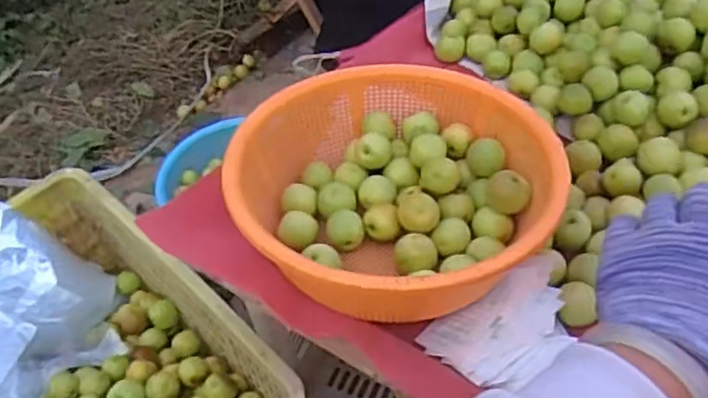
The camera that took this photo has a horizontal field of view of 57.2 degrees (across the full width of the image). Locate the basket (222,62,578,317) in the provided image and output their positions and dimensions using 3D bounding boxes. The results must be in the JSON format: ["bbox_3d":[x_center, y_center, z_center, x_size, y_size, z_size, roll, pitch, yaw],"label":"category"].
[{"bbox_3d":[0.026,-0.021,0.546,0.247,0.075,0.237,-3,49,4],"label":"basket"}]

